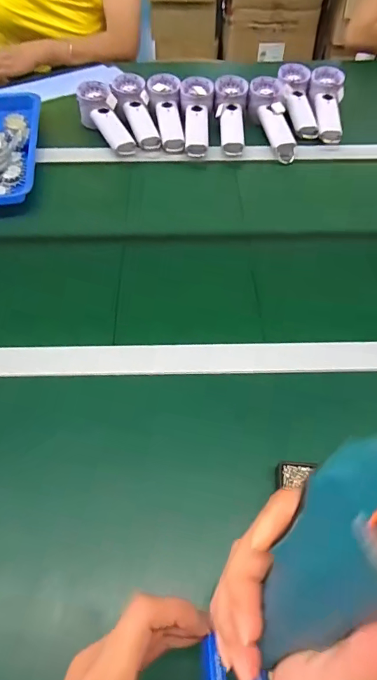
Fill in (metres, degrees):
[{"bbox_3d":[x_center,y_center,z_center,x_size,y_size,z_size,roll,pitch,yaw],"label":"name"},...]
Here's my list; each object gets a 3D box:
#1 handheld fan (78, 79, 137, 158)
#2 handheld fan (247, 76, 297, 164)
[{"bbox_3d":[-0.152,-0.399,0.768,0.065,0.041,0.186,-26,74,-17],"label":"handheld fan"},{"bbox_3d":[0.160,-0.412,0.785,0.070,0.038,0.194,-9,71,-6],"label":"handheld fan"}]

